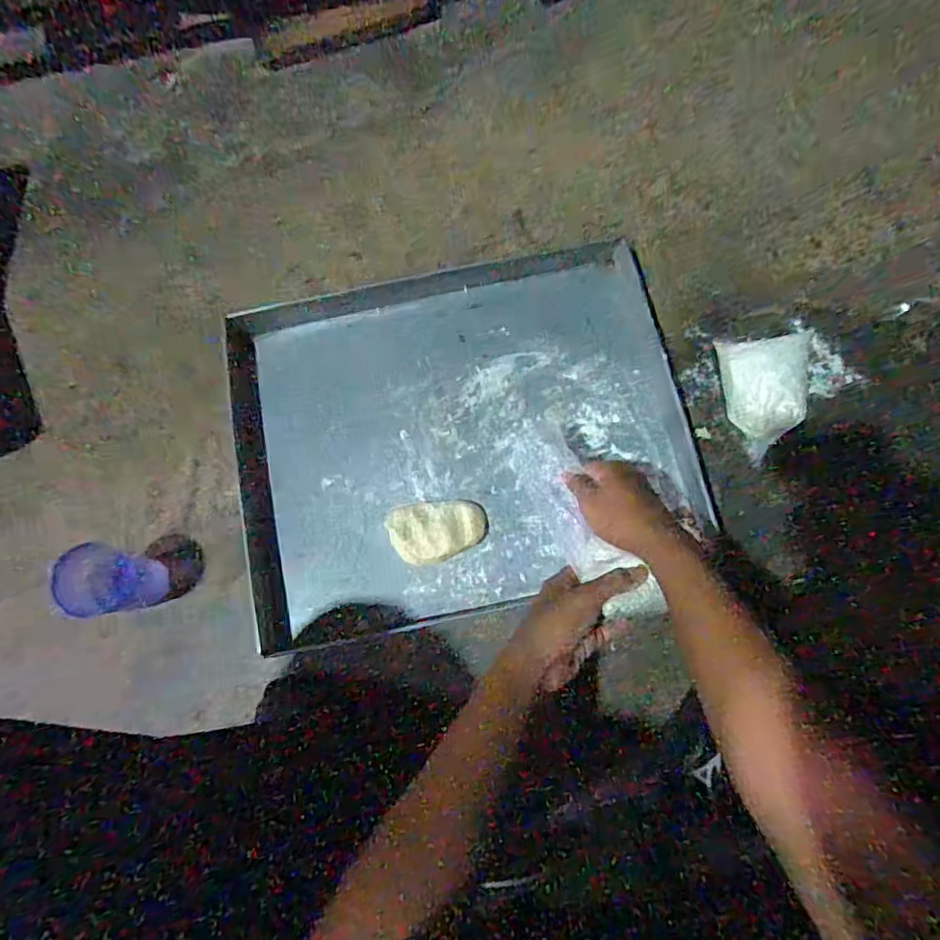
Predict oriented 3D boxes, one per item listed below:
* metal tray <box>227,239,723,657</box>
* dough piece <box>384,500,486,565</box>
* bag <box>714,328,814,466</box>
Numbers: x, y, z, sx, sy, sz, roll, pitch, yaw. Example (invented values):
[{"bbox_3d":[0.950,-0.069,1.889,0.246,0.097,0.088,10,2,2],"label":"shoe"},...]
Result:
[{"bbox_3d":[-0.017,-0.054,0.687,0.499,0.048,0.418,-12,77,-2],"label":"metal tray"},{"bbox_3d":[-0.037,0.070,0.670,0.105,0.025,0.066,-9,76,-1],"label":"dough piece"},{"bbox_3d":[0.343,-0.087,0.676,0.079,0.067,0.151,-5,76,0],"label":"bag"}]

